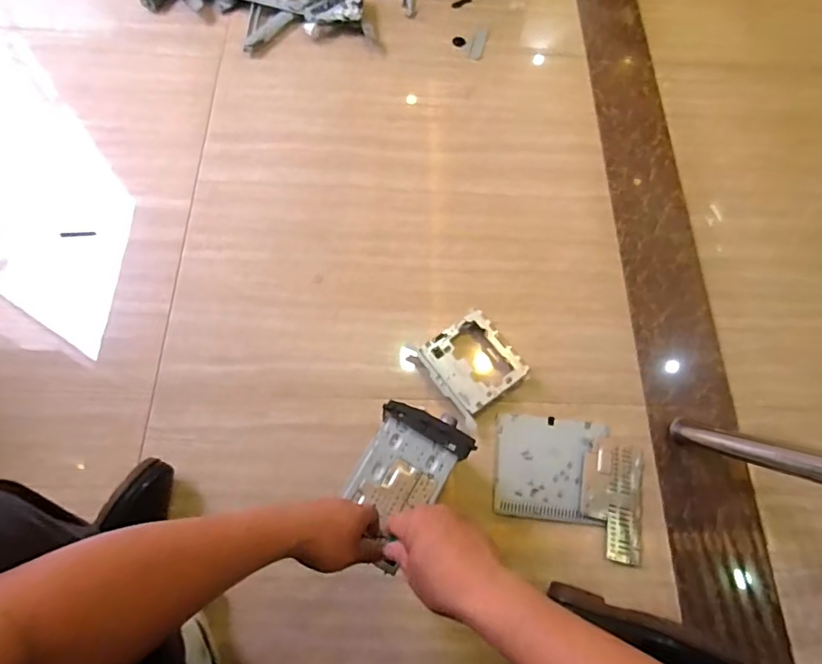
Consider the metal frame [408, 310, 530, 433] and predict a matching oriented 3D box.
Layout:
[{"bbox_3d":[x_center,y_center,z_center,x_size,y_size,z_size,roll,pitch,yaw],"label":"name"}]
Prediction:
[{"bbox_3d":[0.097,0.055,0.855,0.140,0.034,0.145,-37,74,-17],"label":"metal frame"}]

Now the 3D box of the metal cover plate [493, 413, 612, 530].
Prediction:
[{"bbox_3d":[0.215,0.210,0.822,0.164,0.008,0.154,7,67,0],"label":"metal cover plate"}]

